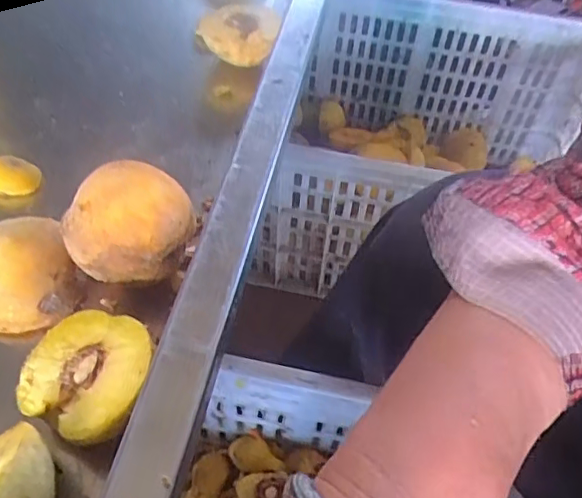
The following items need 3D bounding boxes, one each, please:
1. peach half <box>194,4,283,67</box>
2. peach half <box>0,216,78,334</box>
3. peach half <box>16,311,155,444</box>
[{"bbox_3d":[-0.039,-0.170,0.462,0.062,0.033,0.052,16,54,8],"label":"peach half"},{"bbox_3d":[-0.149,0.015,0.313,0.056,0.036,0.053,2,53,-2],"label":"peach half"},{"bbox_3d":[-0.097,0.063,0.278,0.060,0.039,0.057,2,53,-2],"label":"peach half"}]

